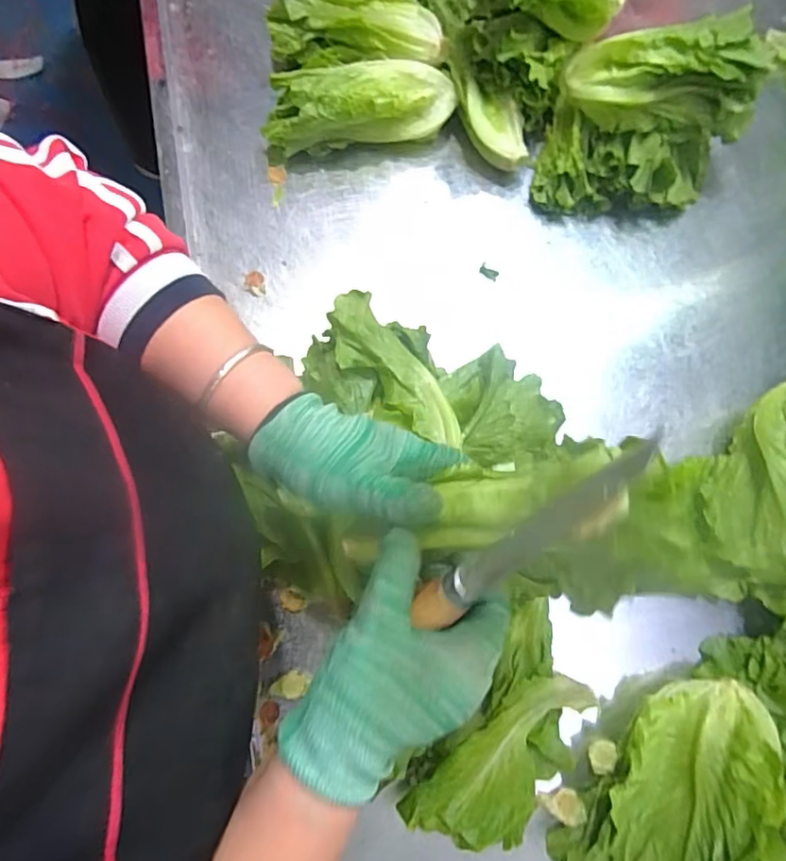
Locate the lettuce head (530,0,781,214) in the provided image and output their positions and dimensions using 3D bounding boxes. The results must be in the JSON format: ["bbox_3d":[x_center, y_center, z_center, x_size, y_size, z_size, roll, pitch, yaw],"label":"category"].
[{"bbox_3d":[0.228,-0.279,0.523,0.186,0.113,0.120,-10,76,-4],"label":"lettuce head"}]

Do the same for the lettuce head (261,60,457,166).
[{"bbox_3d":[-0.034,-0.306,0.542,0.178,0.053,0.056,-10,76,-4],"label":"lettuce head"}]

